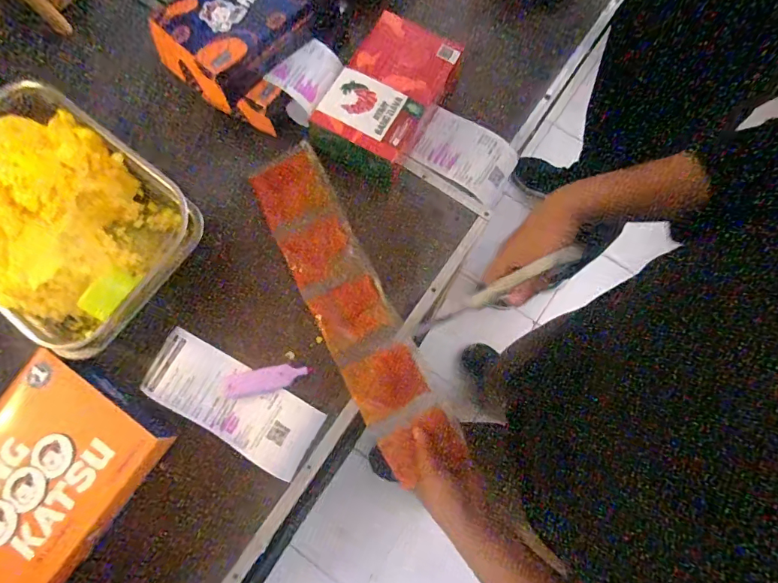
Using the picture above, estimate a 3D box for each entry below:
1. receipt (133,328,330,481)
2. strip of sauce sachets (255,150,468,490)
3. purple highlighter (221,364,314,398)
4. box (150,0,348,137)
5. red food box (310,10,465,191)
[{"bbox_3d":[-0.172,0.121,0.479,0.196,0.011,0.078,29,79,7],"label":"receipt"},{"bbox_3d":[-0.046,0.011,0.492,0.082,0.026,0.370,-26,81,-5],"label":"strip of sauce sachets"},{"bbox_3d":[-0.137,0.097,0.482,0.100,0.012,0.026,-13,78,-2],"label":"purple highlighter"},{"bbox_3d":[-0.150,-0.302,0.502,0.123,0.086,0.198,36,80,8],"label":"box"},{"bbox_3d":[-0.007,-0.221,0.524,0.115,0.055,0.206,27,79,6],"label":"red food box"}]

